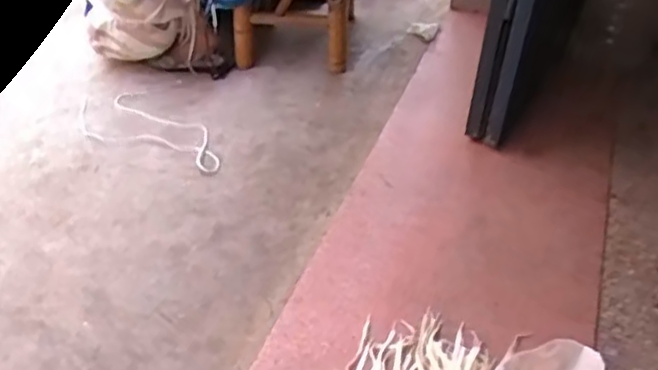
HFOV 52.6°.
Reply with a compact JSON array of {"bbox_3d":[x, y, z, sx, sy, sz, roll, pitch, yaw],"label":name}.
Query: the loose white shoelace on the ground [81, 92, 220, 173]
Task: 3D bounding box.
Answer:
[{"bbox_3d":[-0.425,-0.140,1.603,0.458,0.015,0.173,20,43,19],"label":"loose white shoelace on the ground"}]

